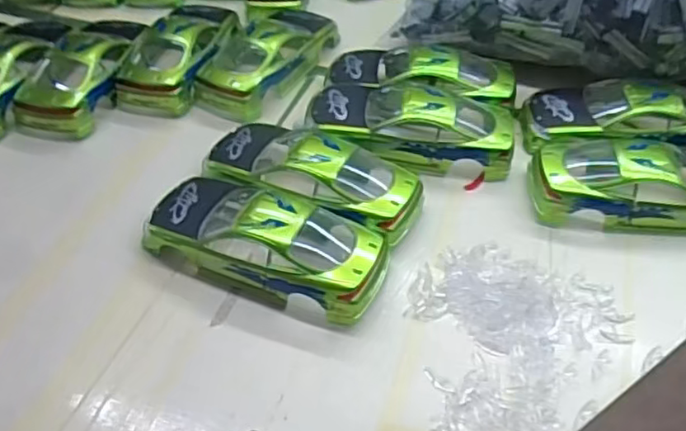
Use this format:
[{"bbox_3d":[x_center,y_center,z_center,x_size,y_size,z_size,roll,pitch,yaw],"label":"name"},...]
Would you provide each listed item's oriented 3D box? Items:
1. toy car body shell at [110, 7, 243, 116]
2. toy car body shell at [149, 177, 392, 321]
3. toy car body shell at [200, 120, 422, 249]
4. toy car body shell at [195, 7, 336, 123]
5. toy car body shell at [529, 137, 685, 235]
[{"bbox_3d":[-0.118,-0.123,0.454,0.056,0.033,0.122,9,47,9],"label":"toy car body shell"},{"bbox_3d":[-0.039,0.009,0.326,0.125,0.035,0.057,17,49,17],"label":"toy car body shell"},{"bbox_3d":[-0.018,-0.025,0.359,0.125,0.035,0.054,16,48,16],"label":"toy car body shell"},{"bbox_3d":[-0.057,-0.121,0.449,0.059,0.031,0.127,21,50,20],"label":"toy car body shell"},{"bbox_3d":[0.173,-0.022,0.355,0.126,0.028,0.056,6,46,7],"label":"toy car body shell"}]

